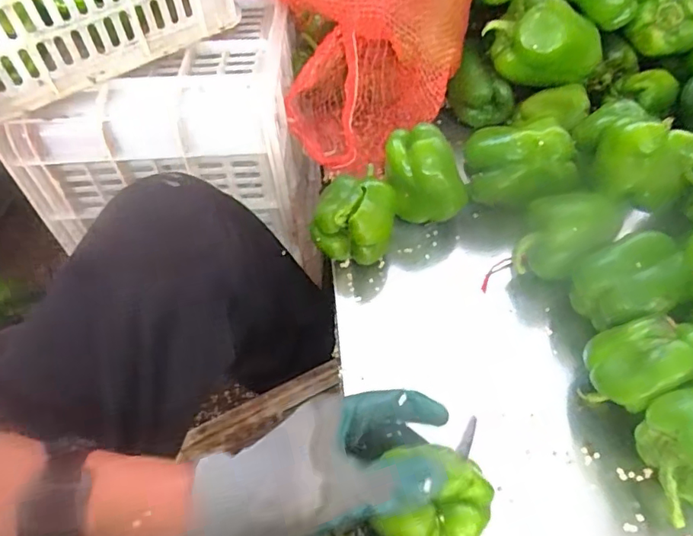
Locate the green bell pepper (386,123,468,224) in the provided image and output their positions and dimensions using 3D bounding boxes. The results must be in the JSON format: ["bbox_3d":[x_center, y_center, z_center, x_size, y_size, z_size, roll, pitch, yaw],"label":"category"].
[{"bbox_3d":[0.082,-0.095,0.553,0.080,0.080,0.062,6,54,9],"label":"green bell pepper"}]

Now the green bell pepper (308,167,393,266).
[{"bbox_3d":[0.008,-0.049,0.538,0.078,0.061,0.069,3,53,7],"label":"green bell pepper"}]

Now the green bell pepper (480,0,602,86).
[{"bbox_3d":[0.222,-0.265,0.612,0.126,0.083,0.074,-6,53,0],"label":"green bell pepper"}]

